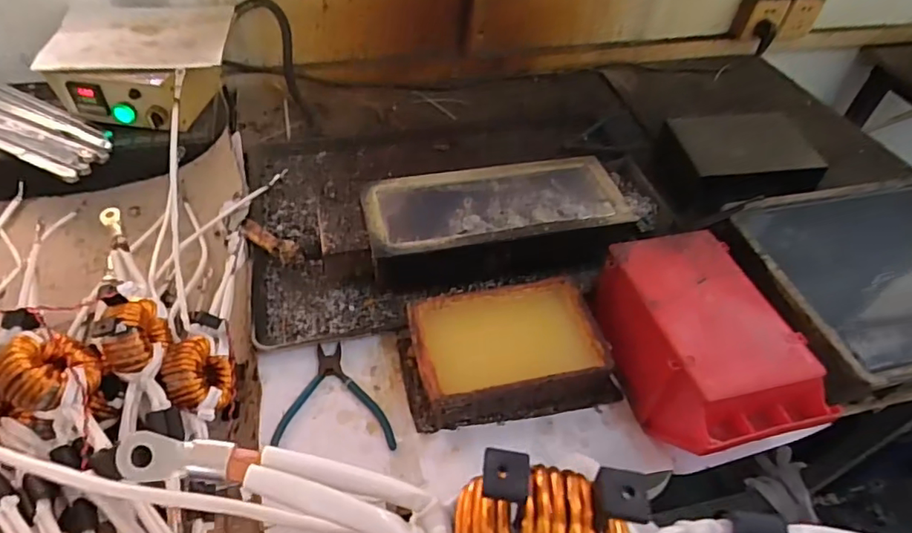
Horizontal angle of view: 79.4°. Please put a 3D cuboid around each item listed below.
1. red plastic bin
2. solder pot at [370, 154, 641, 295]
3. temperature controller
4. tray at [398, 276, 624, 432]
[{"bbox_3d":[0.259,0.078,0.592,0.152,0.108,0.229,-9,49,-12],"label":"red plastic bin"},{"bbox_3d":[0.057,-0.062,0.747,0.352,0.088,0.151,-7,49,-10],"label":"solder pot"},{"bbox_3d":[-0.484,-0.318,0.869,0.252,0.091,0.233,-4,48,-8],"label":"temperature controller"},{"bbox_3d":[0.054,0.095,0.618,0.220,0.070,0.138,-10,49,-12],"label":"tray"}]

